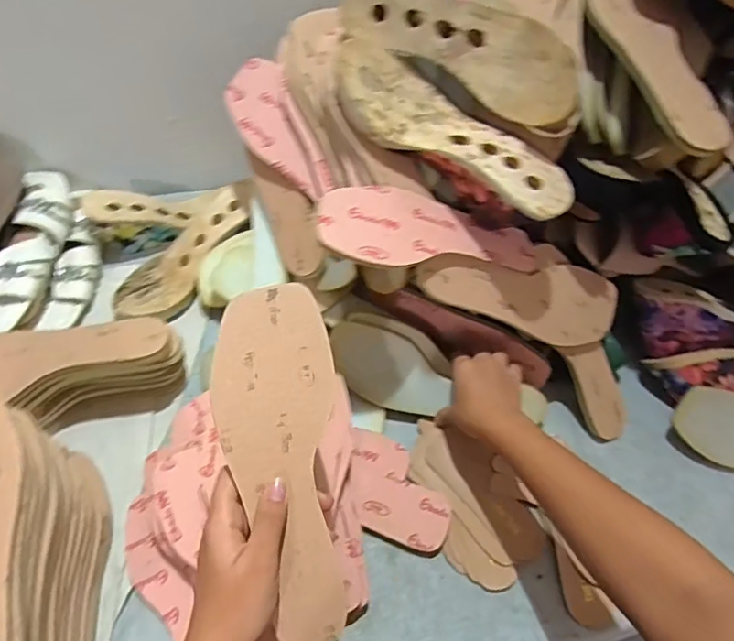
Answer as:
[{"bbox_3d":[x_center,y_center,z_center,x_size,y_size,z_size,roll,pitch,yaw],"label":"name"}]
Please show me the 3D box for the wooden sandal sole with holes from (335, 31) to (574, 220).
[{"bbox_3d":[0.080,-0.182,0.493,0.238,0.052,0.082,29,58,15],"label":"wooden sandal sole with holes"}]

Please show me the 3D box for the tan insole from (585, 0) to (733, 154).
[{"bbox_3d":[0.258,-0.247,0.495,0.056,0.013,0.225,-18,70,1],"label":"tan insole"}]

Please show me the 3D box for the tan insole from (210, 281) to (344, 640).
[{"bbox_3d":[-0.054,0.093,0.367,0.082,0.006,0.235,-7,80,-19],"label":"tan insole"}]

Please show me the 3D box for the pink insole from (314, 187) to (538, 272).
[{"bbox_3d":[0.066,-0.084,0.518,0.239,0.023,0.073,2,53,-27],"label":"pink insole"}]

